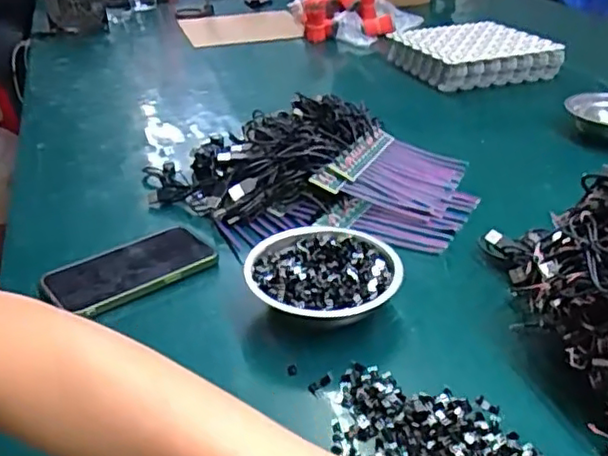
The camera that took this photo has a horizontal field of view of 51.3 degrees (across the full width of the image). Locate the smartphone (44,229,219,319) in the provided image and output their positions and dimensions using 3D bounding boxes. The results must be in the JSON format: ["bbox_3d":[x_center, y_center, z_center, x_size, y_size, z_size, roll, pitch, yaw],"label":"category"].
[{"bbox_3d":[-0.157,0.036,0.579,0.143,0.010,0.082,-20,35,-30],"label":"smartphone"}]

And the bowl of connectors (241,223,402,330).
[{"bbox_3d":[0.016,0.046,0.534,0.122,0.037,0.123,0,30,0],"label":"bowl of connectors"}]

